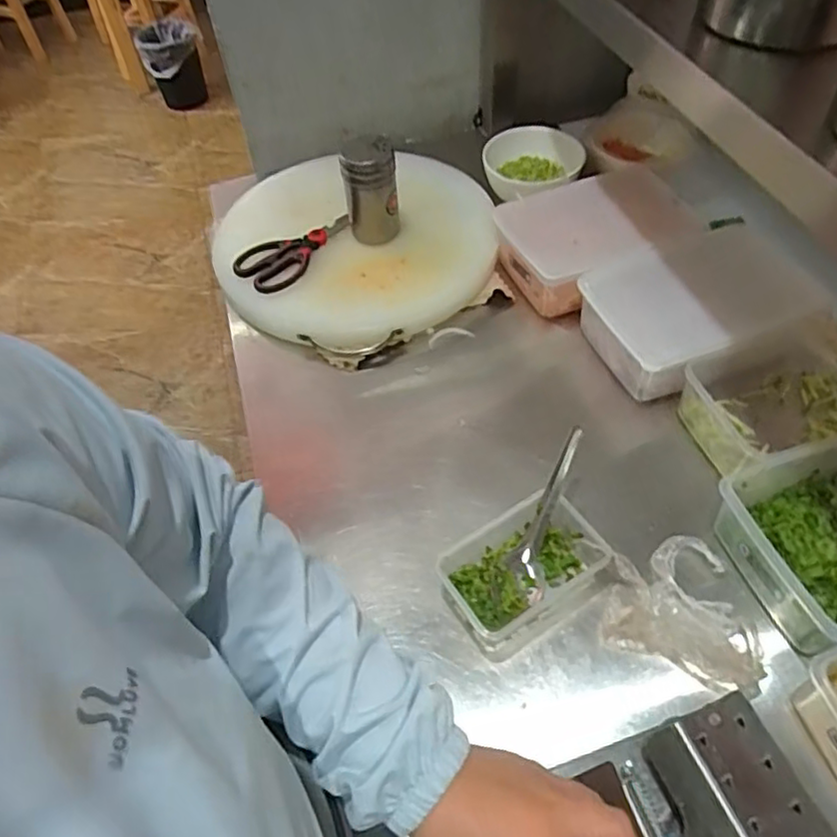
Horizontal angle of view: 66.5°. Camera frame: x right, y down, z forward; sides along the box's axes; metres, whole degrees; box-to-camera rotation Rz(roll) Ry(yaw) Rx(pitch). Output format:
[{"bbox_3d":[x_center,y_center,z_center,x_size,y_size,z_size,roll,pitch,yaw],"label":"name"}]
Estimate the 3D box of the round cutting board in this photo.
[{"bbox_3d":[-0.091,-0.242,0.837,0.339,0.042,0.366,-3,59,5],"label":"round cutting board"}]

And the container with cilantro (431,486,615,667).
[{"bbox_3d":[0.096,0.133,0.558,0.143,0.052,0.096,-25,56,-15],"label":"container with cilantro"}]

